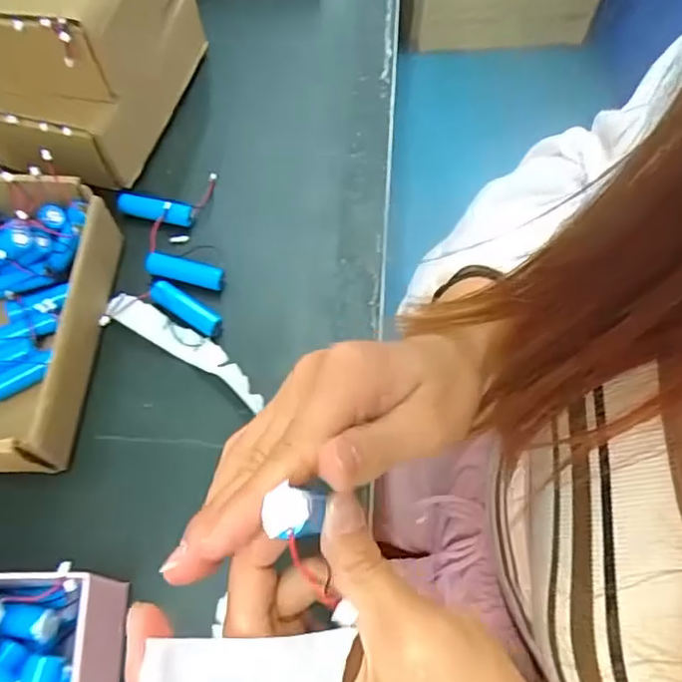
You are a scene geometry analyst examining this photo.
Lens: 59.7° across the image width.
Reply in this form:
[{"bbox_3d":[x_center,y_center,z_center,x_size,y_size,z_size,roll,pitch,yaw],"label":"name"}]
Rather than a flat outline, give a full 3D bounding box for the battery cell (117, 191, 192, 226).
[{"bbox_3d":[-0.130,-0.092,0.412,0.053,0.014,0.016,15,65,7],"label":"battery cell"}]

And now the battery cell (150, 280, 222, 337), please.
[{"bbox_3d":[-0.098,-0.020,0.373,0.051,0.014,0.015,33,69,15],"label":"battery cell"}]

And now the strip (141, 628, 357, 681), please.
[{"bbox_3d":[-0.024,0.094,0.172,0.064,0.007,0.017,12,59,-32],"label":"strip"}]

